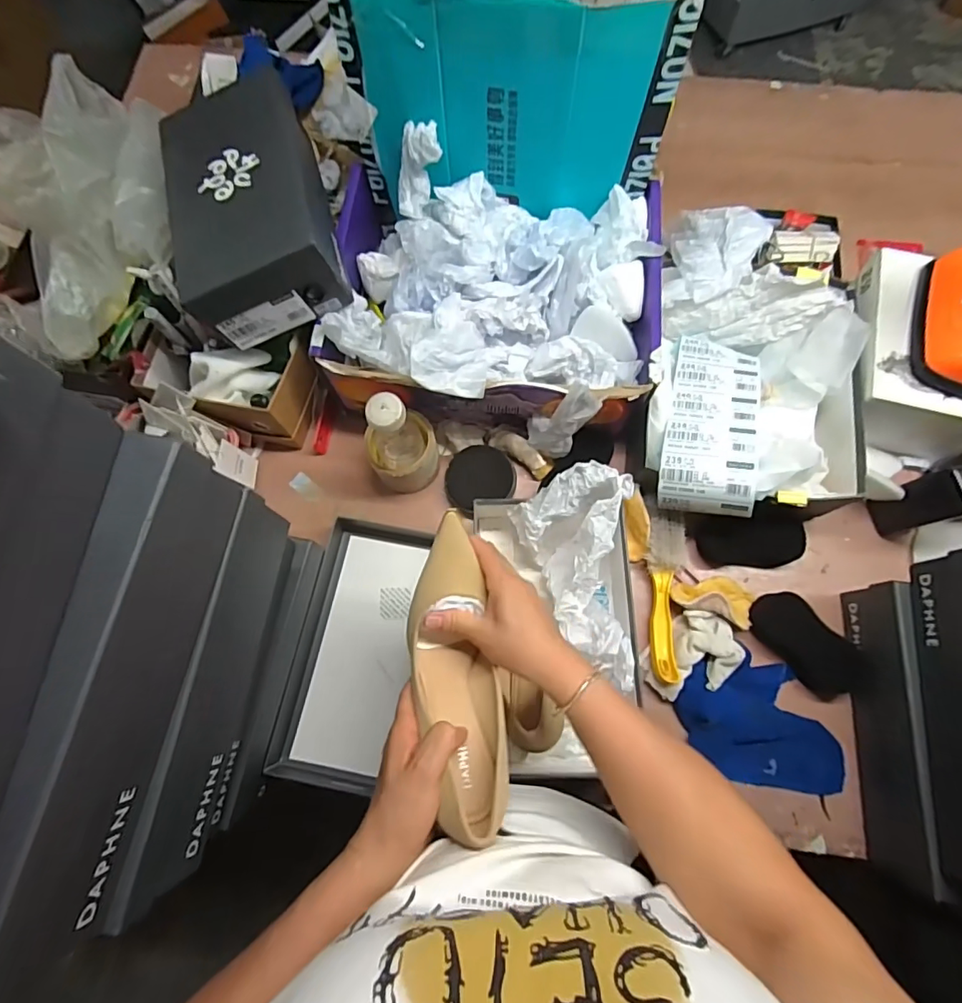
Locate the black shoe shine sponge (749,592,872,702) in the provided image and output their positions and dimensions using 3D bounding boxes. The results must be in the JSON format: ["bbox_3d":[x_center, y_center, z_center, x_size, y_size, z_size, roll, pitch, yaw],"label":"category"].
[{"bbox_3d":[0.391,0.168,0.607,0.067,0.037,0.136,-40,77,-10],"label":"black shoe shine sponge"}]

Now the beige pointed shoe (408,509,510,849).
[{"bbox_3d":[-0.025,0.134,0.424,0.074,0.069,0.245,-9,64,-1],"label":"beige pointed shoe"}]

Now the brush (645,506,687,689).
[{"bbox_3d":[0.224,0.114,0.629,0.046,0.033,0.201,7,74,3],"label":"brush"}]

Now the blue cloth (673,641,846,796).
[{"bbox_3d":[0.330,0.255,0.590,0.194,0.024,0.136,23,75,8],"label":"blue cloth"}]

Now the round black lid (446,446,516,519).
[{"bbox_3d":[-0.004,-0.033,0.677,0.091,0.017,0.085,-27,75,-6],"label":"round black lid"}]

